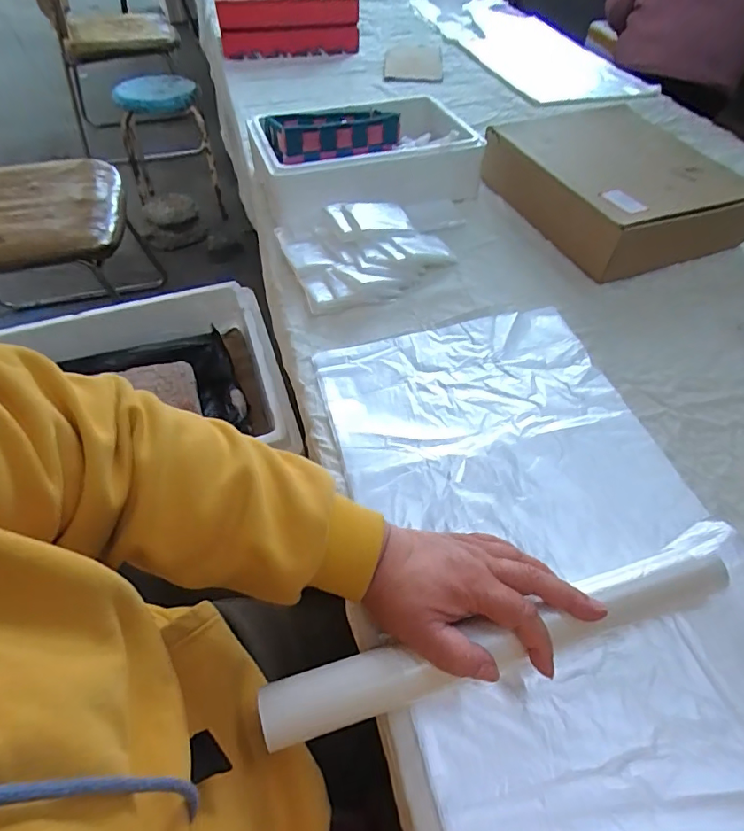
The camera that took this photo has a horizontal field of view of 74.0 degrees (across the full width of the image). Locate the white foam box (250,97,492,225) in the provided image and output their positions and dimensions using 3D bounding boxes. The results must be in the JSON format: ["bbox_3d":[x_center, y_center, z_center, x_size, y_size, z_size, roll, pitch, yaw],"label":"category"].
[{"bbox_3d":[-0.018,-0.404,0.766,0.307,0.089,0.226,-17,54,-14],"label":"white foam box"}]

